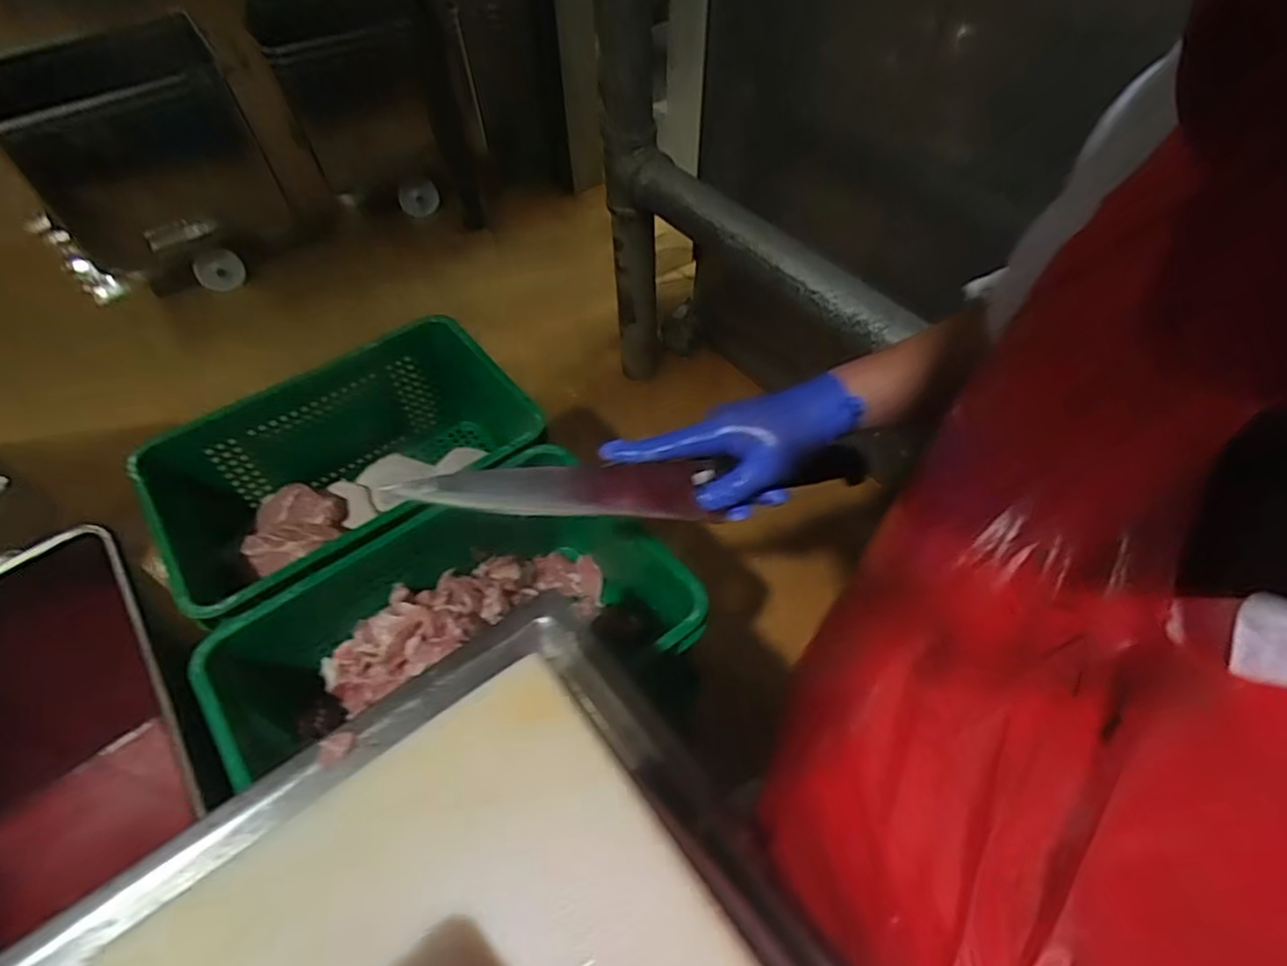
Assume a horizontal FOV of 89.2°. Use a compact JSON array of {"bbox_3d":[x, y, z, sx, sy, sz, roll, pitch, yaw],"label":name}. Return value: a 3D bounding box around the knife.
[{"bbox_3d":[0.007,0.001,0.490,0.352,0.053,0.026,-3,50,-16],"label":"knife"}]

